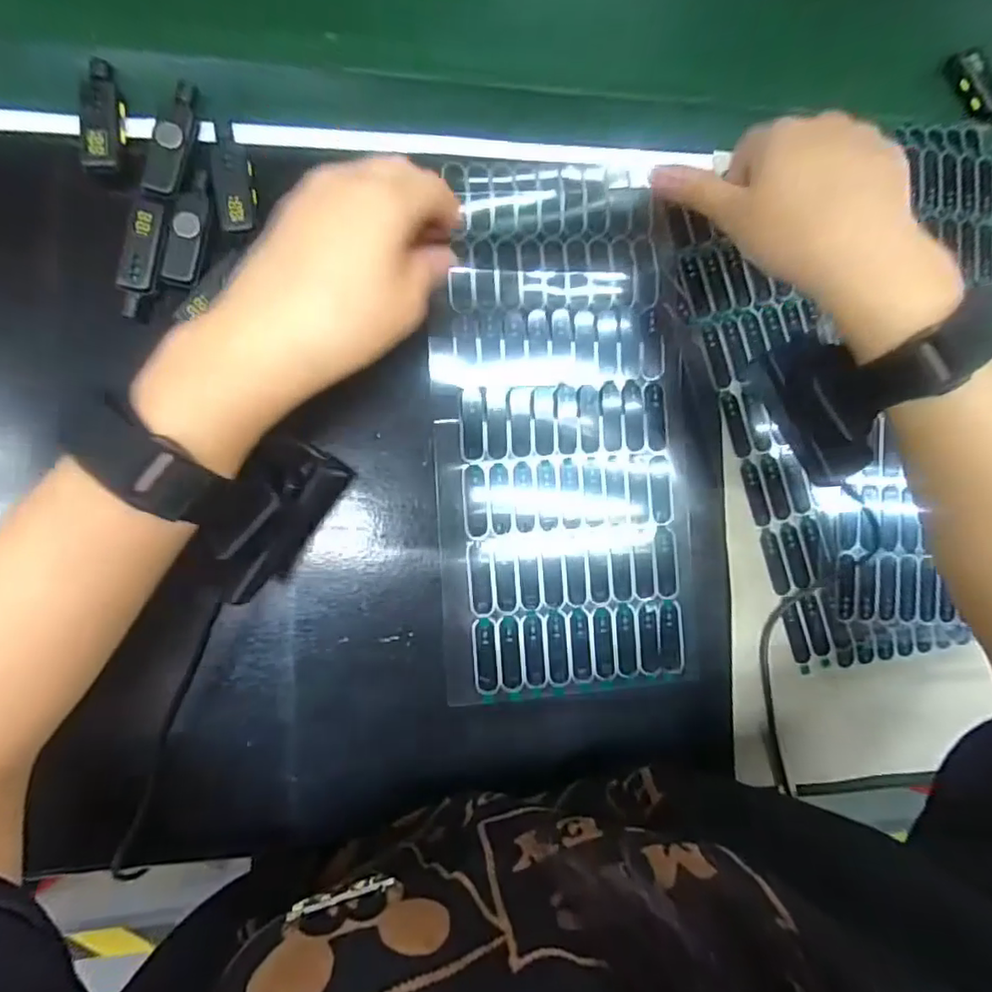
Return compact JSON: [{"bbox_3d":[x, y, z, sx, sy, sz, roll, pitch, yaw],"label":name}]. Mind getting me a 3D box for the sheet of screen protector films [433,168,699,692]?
[{"bbox_3d":[0.036,-0.037,0.328,0.138,0.005,0.286,-3,90,-9],"label":"sheet of screen protector films"}]

